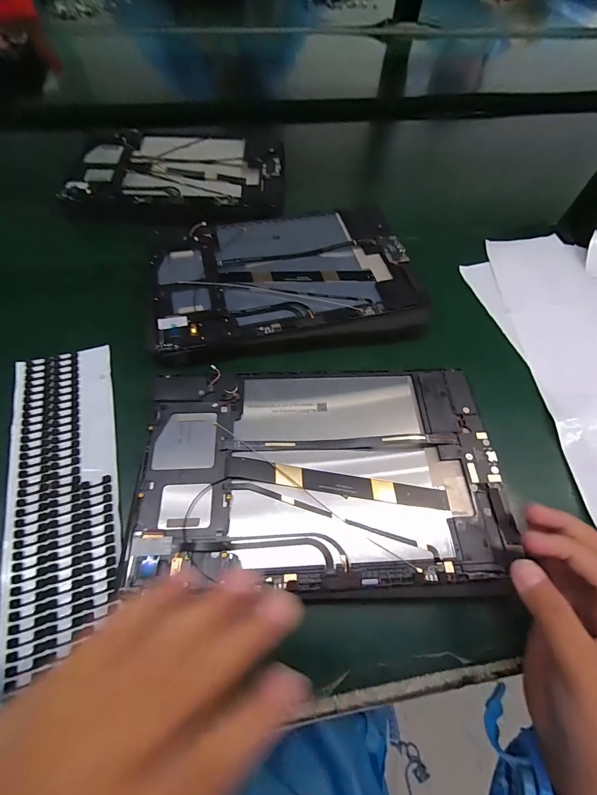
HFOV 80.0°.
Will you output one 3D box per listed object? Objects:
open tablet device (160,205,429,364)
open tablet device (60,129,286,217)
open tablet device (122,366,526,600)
[{"bbox_3d":[-0.011,-0.114,0.334,0.234,0.022,0.159,-10,65,-6],"label":"open tablet device"},{"bbox_3d":[-0.135,-0.268,0.421,0.234,0.014,0.169,4,62,-2],"label":"open tablet device"},{"bbox_3d":[0.016,0.047,0.242,0.236,0.011,0.149,0,64,-2],"label":"open tablet device"}]

